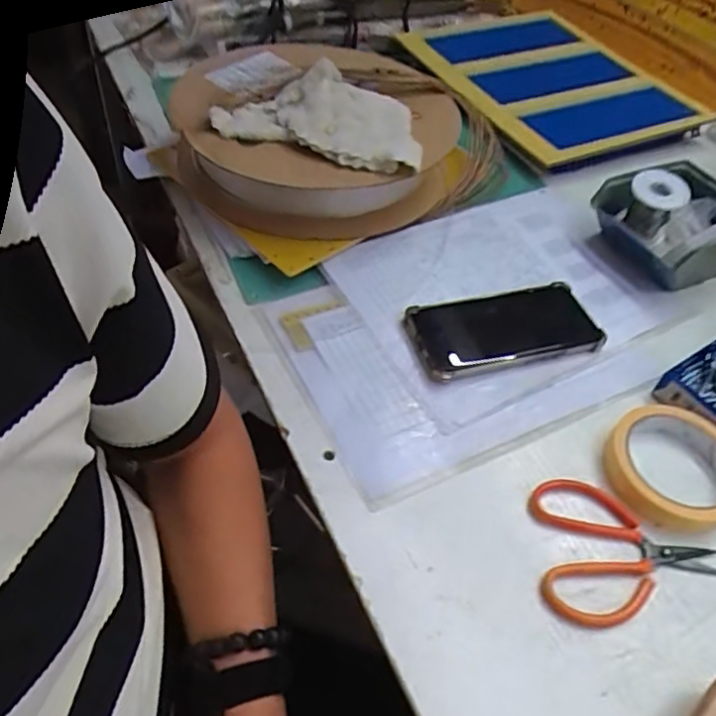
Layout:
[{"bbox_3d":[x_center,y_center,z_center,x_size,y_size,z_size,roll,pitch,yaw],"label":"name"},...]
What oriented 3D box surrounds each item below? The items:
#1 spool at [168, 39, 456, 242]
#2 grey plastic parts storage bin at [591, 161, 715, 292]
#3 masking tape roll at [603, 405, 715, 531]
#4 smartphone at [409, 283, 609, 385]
[{"bbox_3d":[-0.040,-0.259,0.674,0.282,0.103,0.309,3,48,-3],"label":"spool"},{"bbox_3d":[0.327,-0.139,0.620,0.139,0.074,0.128,-10,50,-15],"label":"grey plastic parts storage bin"},{"bbox_3d":[0.234,0.077,0.445,0.110,0.018,0.093,-28,57,-27],"label":"masking tape roll"},{"bbox_3d":[0.130,-0.027,0.542,0.165,0.011,0.082,-11,50,-15],"label":"smartphone"}]

